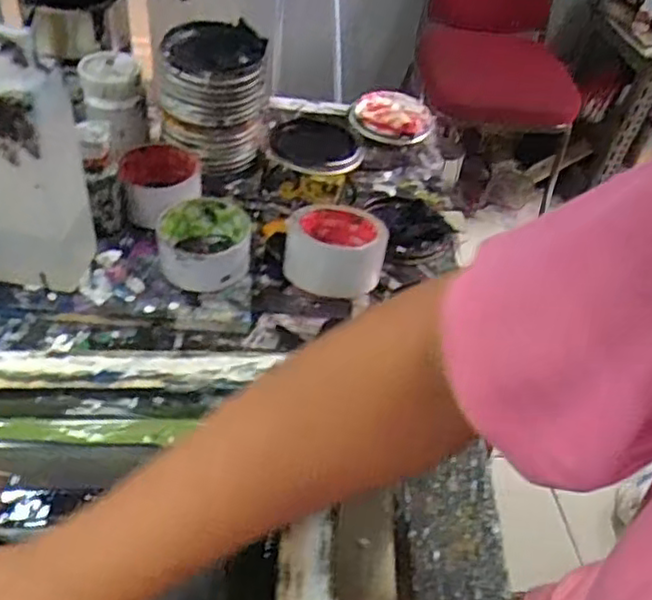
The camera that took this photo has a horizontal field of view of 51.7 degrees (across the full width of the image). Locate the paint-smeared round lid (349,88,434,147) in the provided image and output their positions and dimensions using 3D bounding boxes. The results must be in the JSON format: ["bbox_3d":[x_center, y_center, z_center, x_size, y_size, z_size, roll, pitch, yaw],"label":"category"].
[{"bbox_3d":[0.084,-0.233,0.856,0.103,0.025,0.090,13,46,6],"label":"paint-smeared round lid"}]

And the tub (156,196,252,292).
[{"bbox_3d":[-0.113,-0.051,0.626,0.083,0.043,0.087,3,46,-3],"label":"tub"}]

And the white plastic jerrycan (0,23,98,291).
[{"bbox_3d":[-0.249,-0.107,0.536,0.099,0.212,0.061,9,46,2],"label":"white plastic jerrycan"}]

